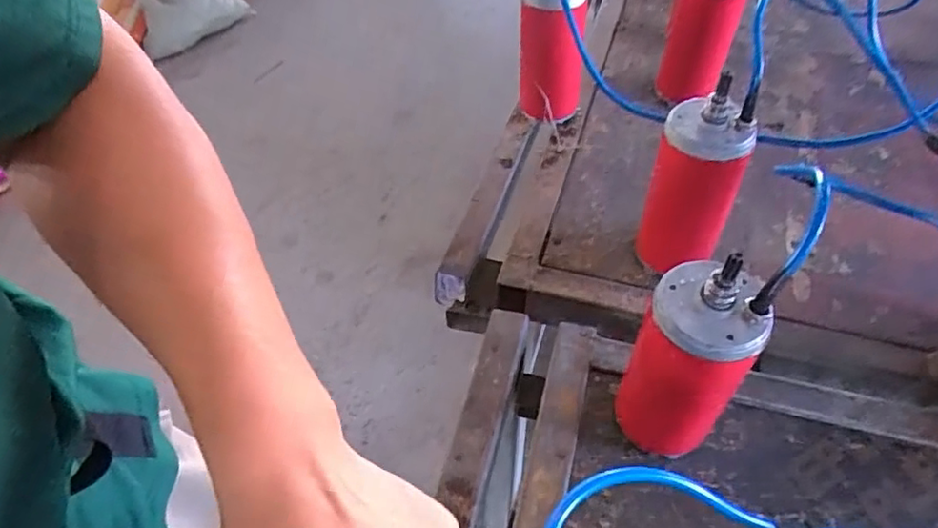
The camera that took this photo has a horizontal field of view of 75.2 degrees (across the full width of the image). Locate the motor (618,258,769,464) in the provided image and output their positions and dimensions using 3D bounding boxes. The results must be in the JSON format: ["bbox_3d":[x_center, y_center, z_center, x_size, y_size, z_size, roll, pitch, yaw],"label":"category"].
[{"bbox_3d":[0.156,0.078,0.449,0.077,0.197,0.069,24,55,22],"label":"motor"}]

